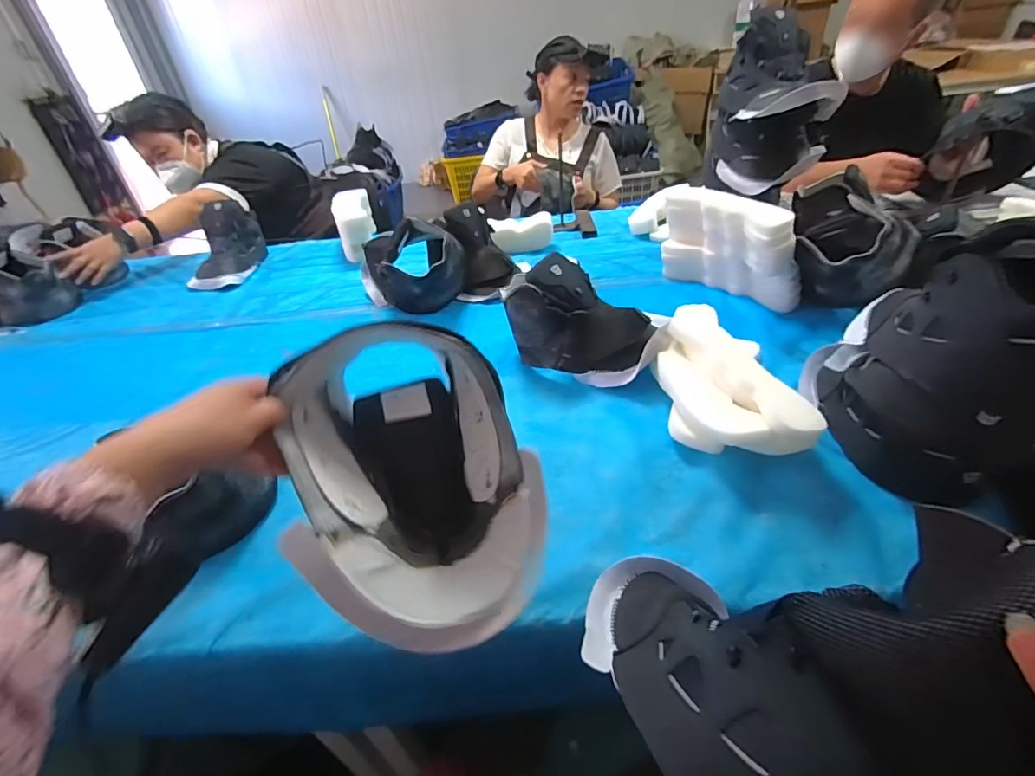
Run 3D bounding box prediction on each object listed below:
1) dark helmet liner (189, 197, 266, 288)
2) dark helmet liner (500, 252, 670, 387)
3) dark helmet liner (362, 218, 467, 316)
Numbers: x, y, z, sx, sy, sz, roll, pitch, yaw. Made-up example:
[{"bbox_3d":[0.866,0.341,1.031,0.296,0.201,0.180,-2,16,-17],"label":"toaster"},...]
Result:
[{"bbox_3d":[-0.774,-0.365,1.268,0.147,0.138,0.218,-2,38,5],"label":"dark helmet liner"},{"bbox_3d":[0.097,-0.117,0.792,0.276,0.146,0.139,25,48,34],"label":"dark helmet liner"},{"bbox_3d":[-0.218,-0.261,1.027,0.217,0.180,0.217,-16,39,-13],"label":"dark helmet liner"}]

